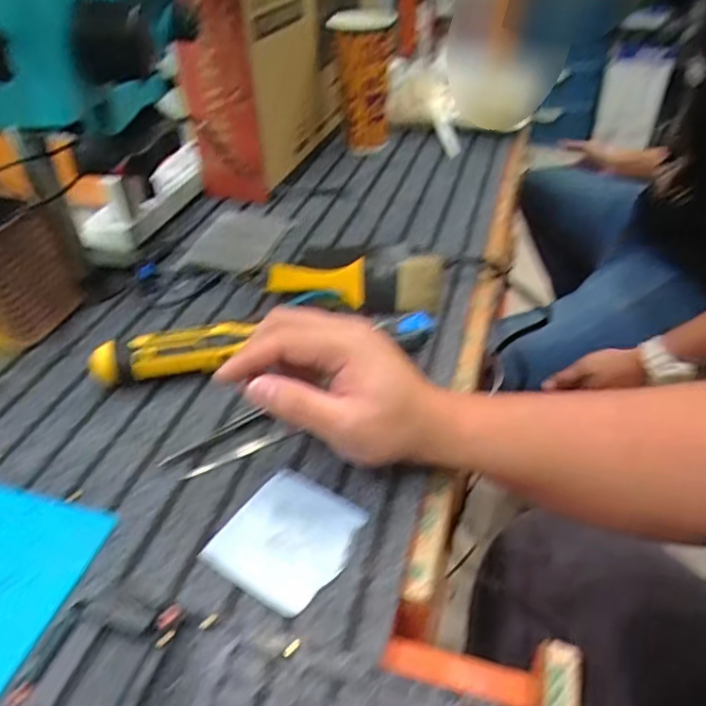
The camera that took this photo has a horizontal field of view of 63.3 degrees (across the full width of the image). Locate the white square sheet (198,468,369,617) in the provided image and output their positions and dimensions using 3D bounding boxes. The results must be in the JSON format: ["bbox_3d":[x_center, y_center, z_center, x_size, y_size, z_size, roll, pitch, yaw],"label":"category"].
[{"bbox_3d":[-0.041,0.116,0.363,0.076,0.006,0.081,23,46,26],"label":"white square sheet"}]

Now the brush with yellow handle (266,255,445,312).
[{"bbox_3d":[0.005,-0.061,0.527,0.163,0.019,0.054,-5,80,-1],"label":"brush with yellow handle"}]

